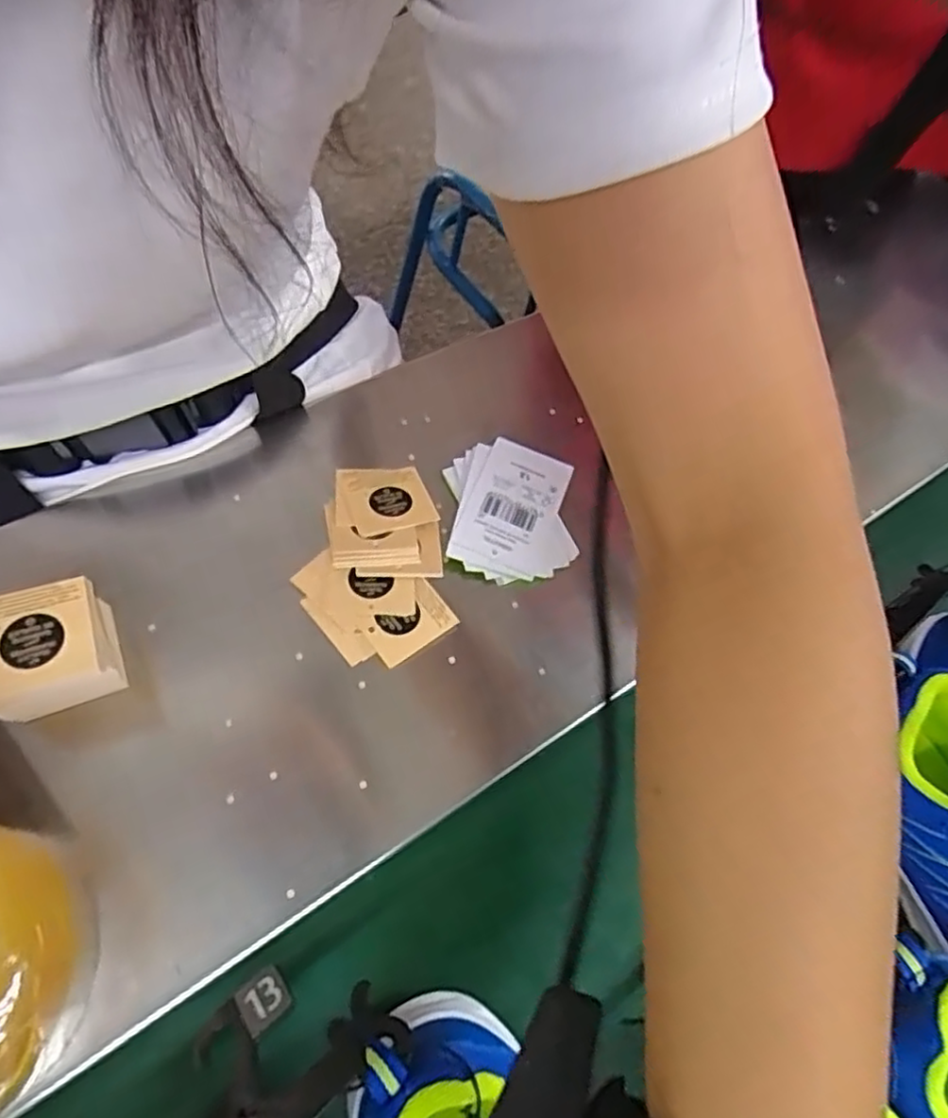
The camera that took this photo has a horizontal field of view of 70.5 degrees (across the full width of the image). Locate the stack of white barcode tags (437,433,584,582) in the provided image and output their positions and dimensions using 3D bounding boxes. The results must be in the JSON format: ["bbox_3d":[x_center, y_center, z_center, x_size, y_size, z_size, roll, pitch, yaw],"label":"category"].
[{"bbox_3d":[0.021,-0.027,0.379,0.069,0.013,0.083,0,61,-4],"label":"stack of white barcode tags"}]

